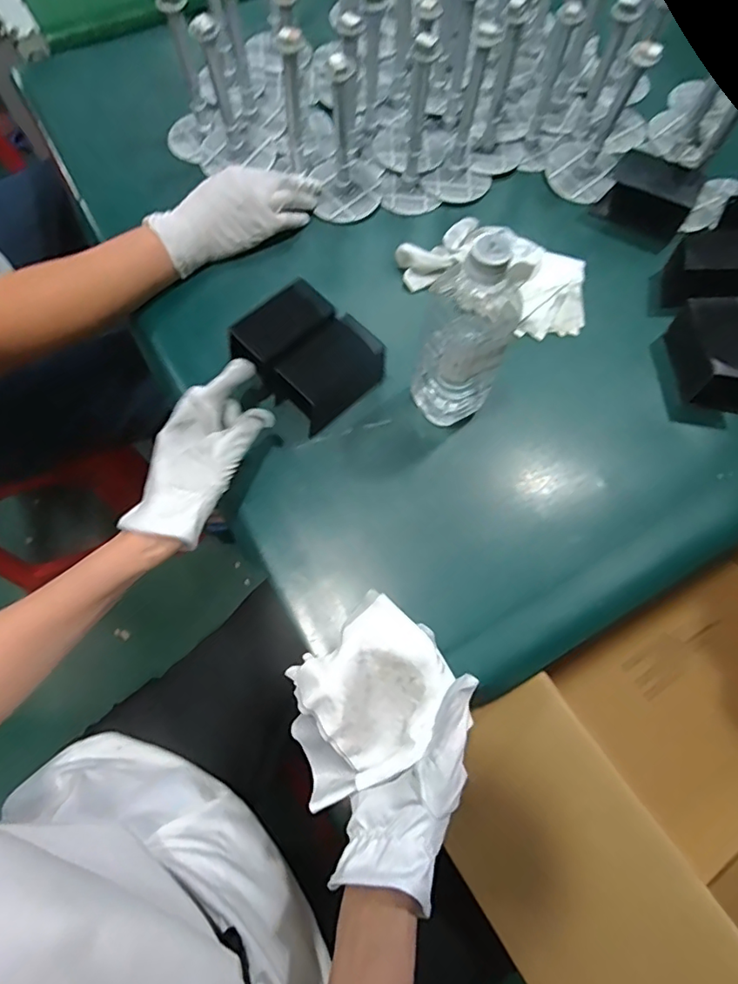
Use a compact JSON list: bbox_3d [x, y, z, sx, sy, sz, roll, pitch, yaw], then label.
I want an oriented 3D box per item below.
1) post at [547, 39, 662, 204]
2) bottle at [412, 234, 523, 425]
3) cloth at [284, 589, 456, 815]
[{"bbox_3d":[0.270,-0.434,0.608,0.079,0.149,0.083,11,69,3],"label":"post"},{"bbox_3d":[0.080,-0.121,0.450,0.071,0.198,0.059,16,69,5],"label":"bottle"},{"bbox_3d":[-0.007,0.161,0.408,0.136,0.042,0.107,-41,75,-15],"label":"cloth"}]

